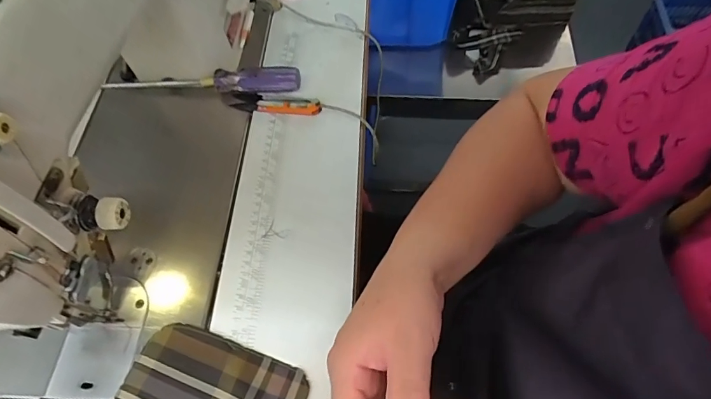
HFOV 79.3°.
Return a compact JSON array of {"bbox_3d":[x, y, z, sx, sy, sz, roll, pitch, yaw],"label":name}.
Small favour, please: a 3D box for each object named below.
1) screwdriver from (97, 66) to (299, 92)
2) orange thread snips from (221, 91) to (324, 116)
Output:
[{"bbox_3d":[-0.167,-0.128,0.470,0.216,0.029,0.019,1,60,4],"label":"screwdriver"},{"bbox_3d":[-0.093,-0.105,0.467,0.114,0.012,0.024,4,60,6],"label":"orange thread snips"}]

